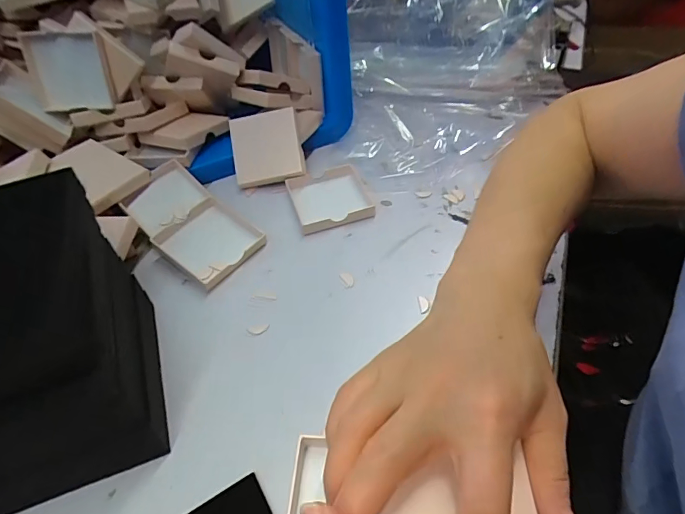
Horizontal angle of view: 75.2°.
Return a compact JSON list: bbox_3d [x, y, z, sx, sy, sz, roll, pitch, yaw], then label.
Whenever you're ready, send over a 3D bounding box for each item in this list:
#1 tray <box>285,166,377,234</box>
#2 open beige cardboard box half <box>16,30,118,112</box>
[{"bbox_3d":[-0.012,-0.067,0.482,0.083,0.018,0.087,-16,48,-10],"label":"tray"},{"bbox_3d":[-0.292,-0.197,0.471,0.080,0.077,0.017,-5,23,-3],"label":"open beige cardboard box half"}]

